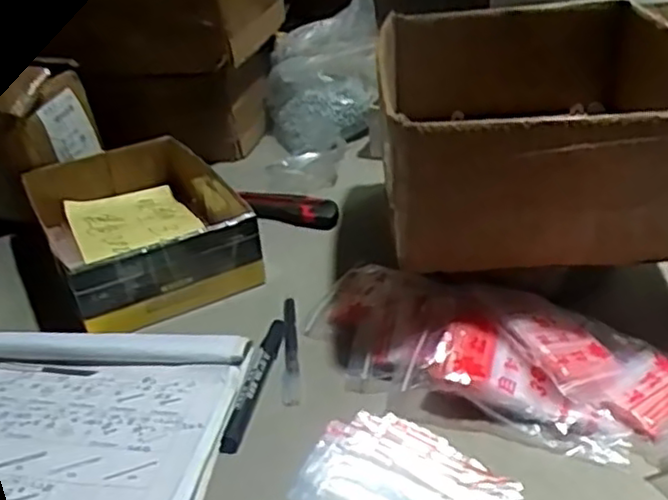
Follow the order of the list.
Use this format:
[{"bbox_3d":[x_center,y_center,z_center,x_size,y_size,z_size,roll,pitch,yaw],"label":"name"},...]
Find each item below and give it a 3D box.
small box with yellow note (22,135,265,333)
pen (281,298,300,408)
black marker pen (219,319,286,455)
[{"bbox_3d":[-0.196,-0.026,0.737,0.183,0.075,0.243,-20,34,-23],"label":"small box with yellow note"},{"bbox_3d":[-0.036,0.083,0.599,0.013,0.016,0.121,-5,31,1],"label":"pen"},{"bbox_3d":[-0.061,0.104,0.563,0.016,0.013,0.140,2,32,12],"label":"black marker pen"}]

